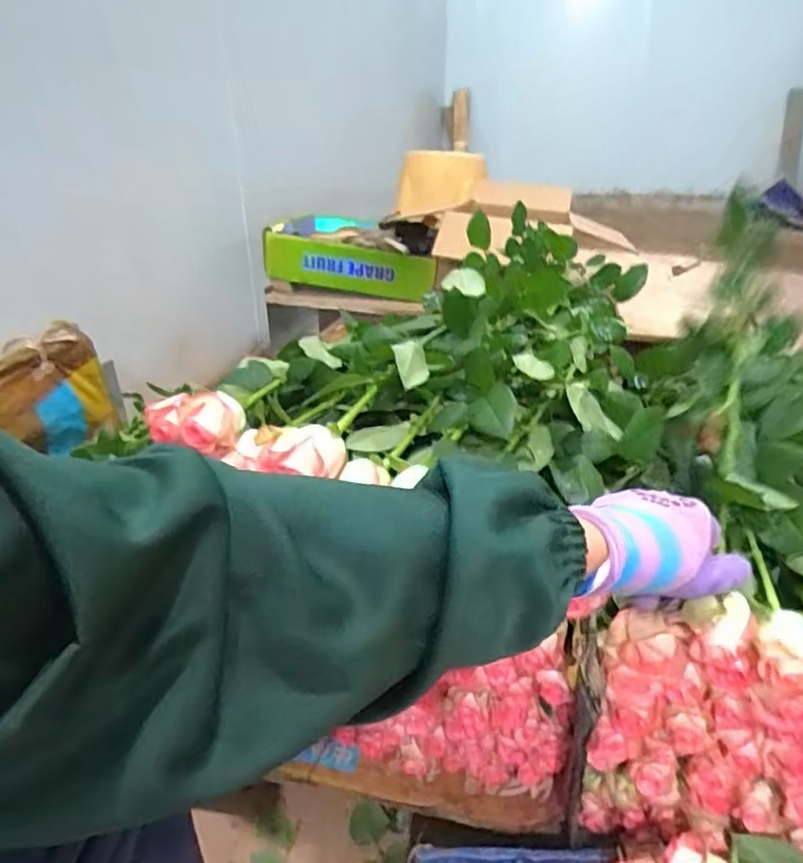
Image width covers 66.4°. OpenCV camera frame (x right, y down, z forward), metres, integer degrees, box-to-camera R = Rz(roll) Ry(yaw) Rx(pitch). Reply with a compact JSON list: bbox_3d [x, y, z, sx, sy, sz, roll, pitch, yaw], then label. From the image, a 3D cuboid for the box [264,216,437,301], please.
[{"bbox_3d":[-0.091,-0.443,1.522,0.409,0.135,0.295,7,29,13],"label":"box"}]

